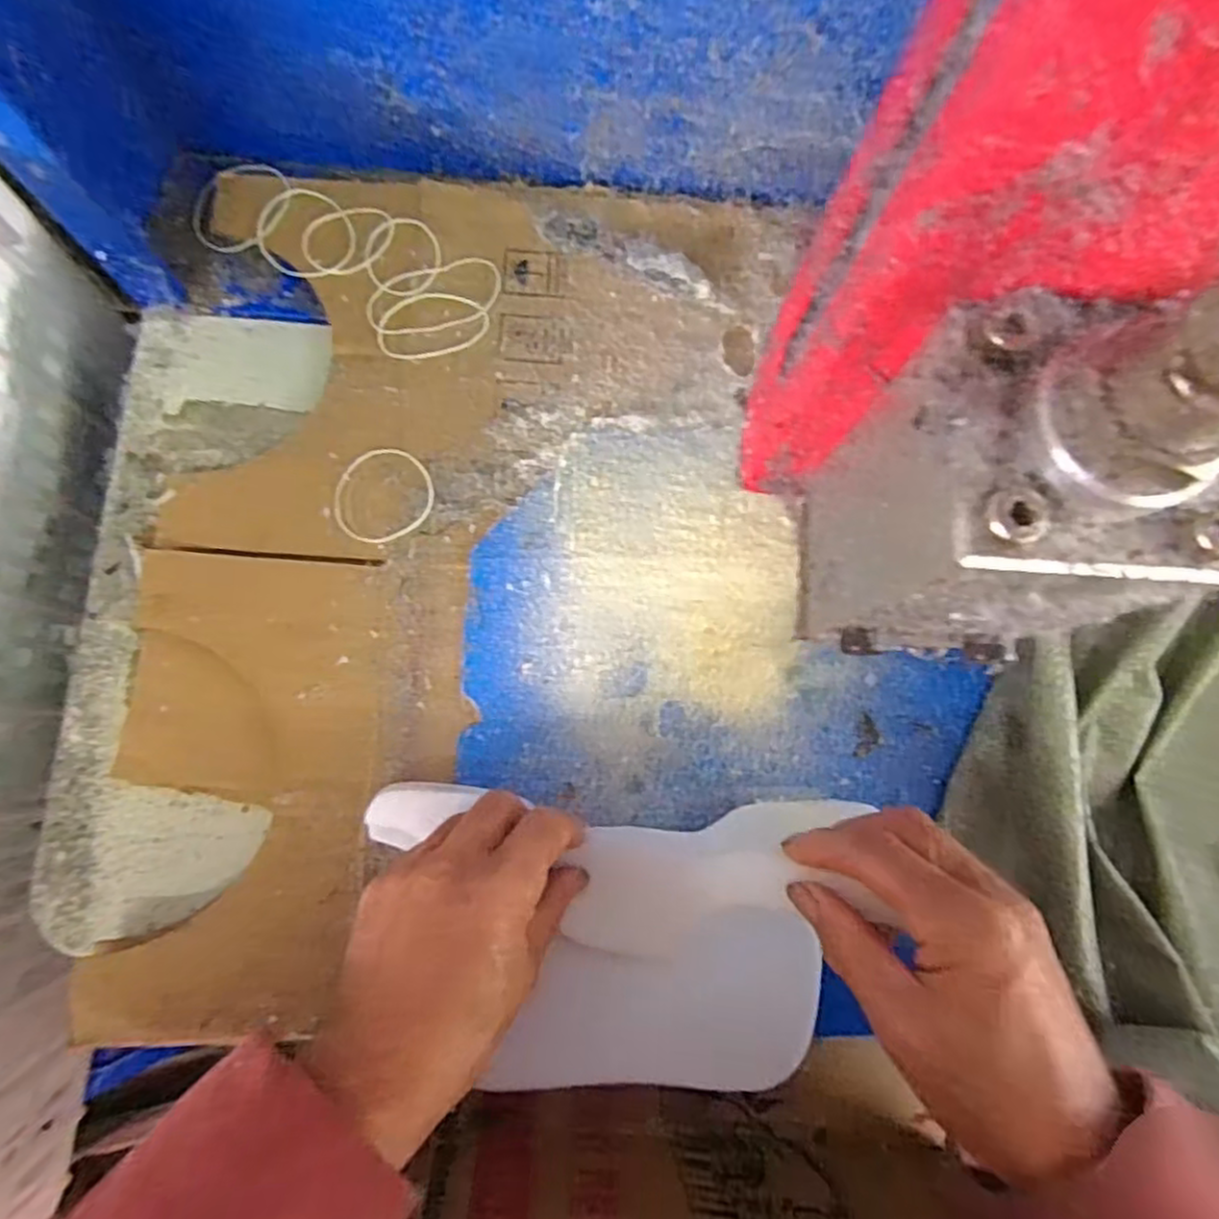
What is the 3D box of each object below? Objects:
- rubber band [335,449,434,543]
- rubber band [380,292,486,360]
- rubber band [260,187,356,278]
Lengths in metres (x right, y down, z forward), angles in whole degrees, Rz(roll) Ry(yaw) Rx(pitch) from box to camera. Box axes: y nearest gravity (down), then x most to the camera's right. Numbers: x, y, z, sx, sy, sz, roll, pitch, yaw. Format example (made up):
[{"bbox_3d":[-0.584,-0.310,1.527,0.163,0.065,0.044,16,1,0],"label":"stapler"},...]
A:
[{"bbox_3d":[-0.130,-0.067,0.409,0.056,0.004,0.056,1,80,-4],"label":"rubber band"},{"bbox_3d":[-0.107,-0.173,0.431,0.066,0.004,0.045,-6,81,-5],"label":"rubber band"},{"bbox_3d":[-0.188,-0.231,0.437,0.054,0.005,0.064,-36,84,-9],"label":"rubber band"}]

